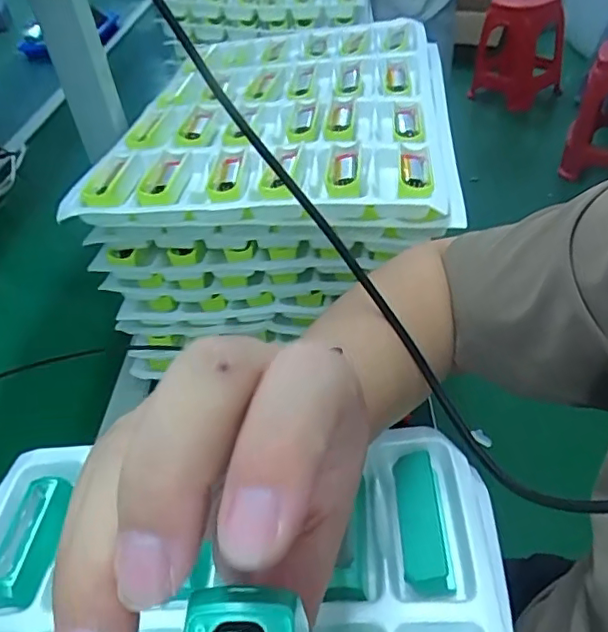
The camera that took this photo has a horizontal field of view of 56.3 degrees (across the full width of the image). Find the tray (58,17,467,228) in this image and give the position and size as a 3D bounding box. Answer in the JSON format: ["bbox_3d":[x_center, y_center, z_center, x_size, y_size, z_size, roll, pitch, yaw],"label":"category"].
[{"bbox_3d":[-0.016,-0.221,0.604,0.330,0.040,0.468,0,41,9],"label":"tray"}]

